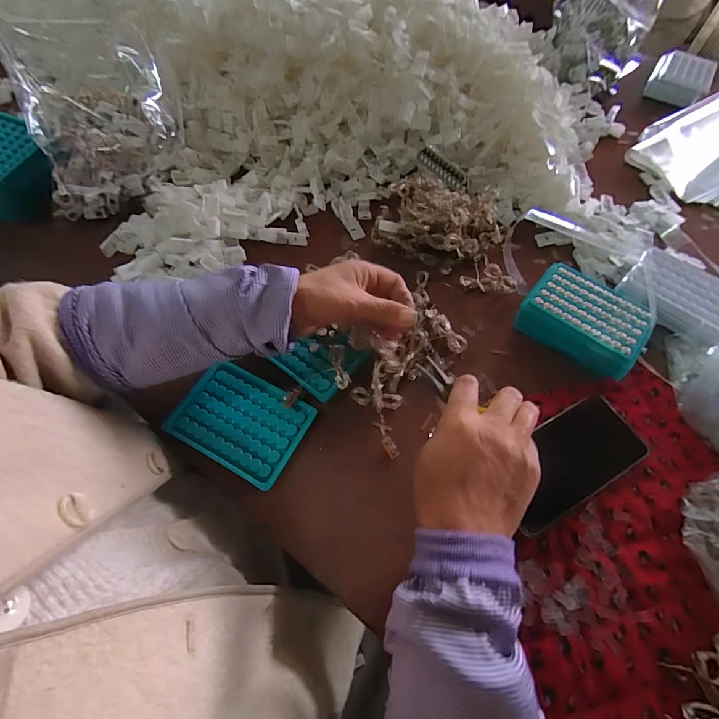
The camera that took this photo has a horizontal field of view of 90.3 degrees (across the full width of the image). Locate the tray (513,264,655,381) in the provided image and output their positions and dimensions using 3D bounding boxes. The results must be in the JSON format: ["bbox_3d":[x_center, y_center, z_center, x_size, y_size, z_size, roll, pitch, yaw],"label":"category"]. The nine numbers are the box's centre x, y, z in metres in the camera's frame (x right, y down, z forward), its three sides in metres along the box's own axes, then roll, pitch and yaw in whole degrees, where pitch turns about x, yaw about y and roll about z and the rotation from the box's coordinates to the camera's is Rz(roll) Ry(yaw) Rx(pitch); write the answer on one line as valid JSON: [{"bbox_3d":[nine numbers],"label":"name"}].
[{"bbox_3d":[0.269,-0.051,0.429,0.130,0.034,0.099,35,66,16],"label":"tray"}]

